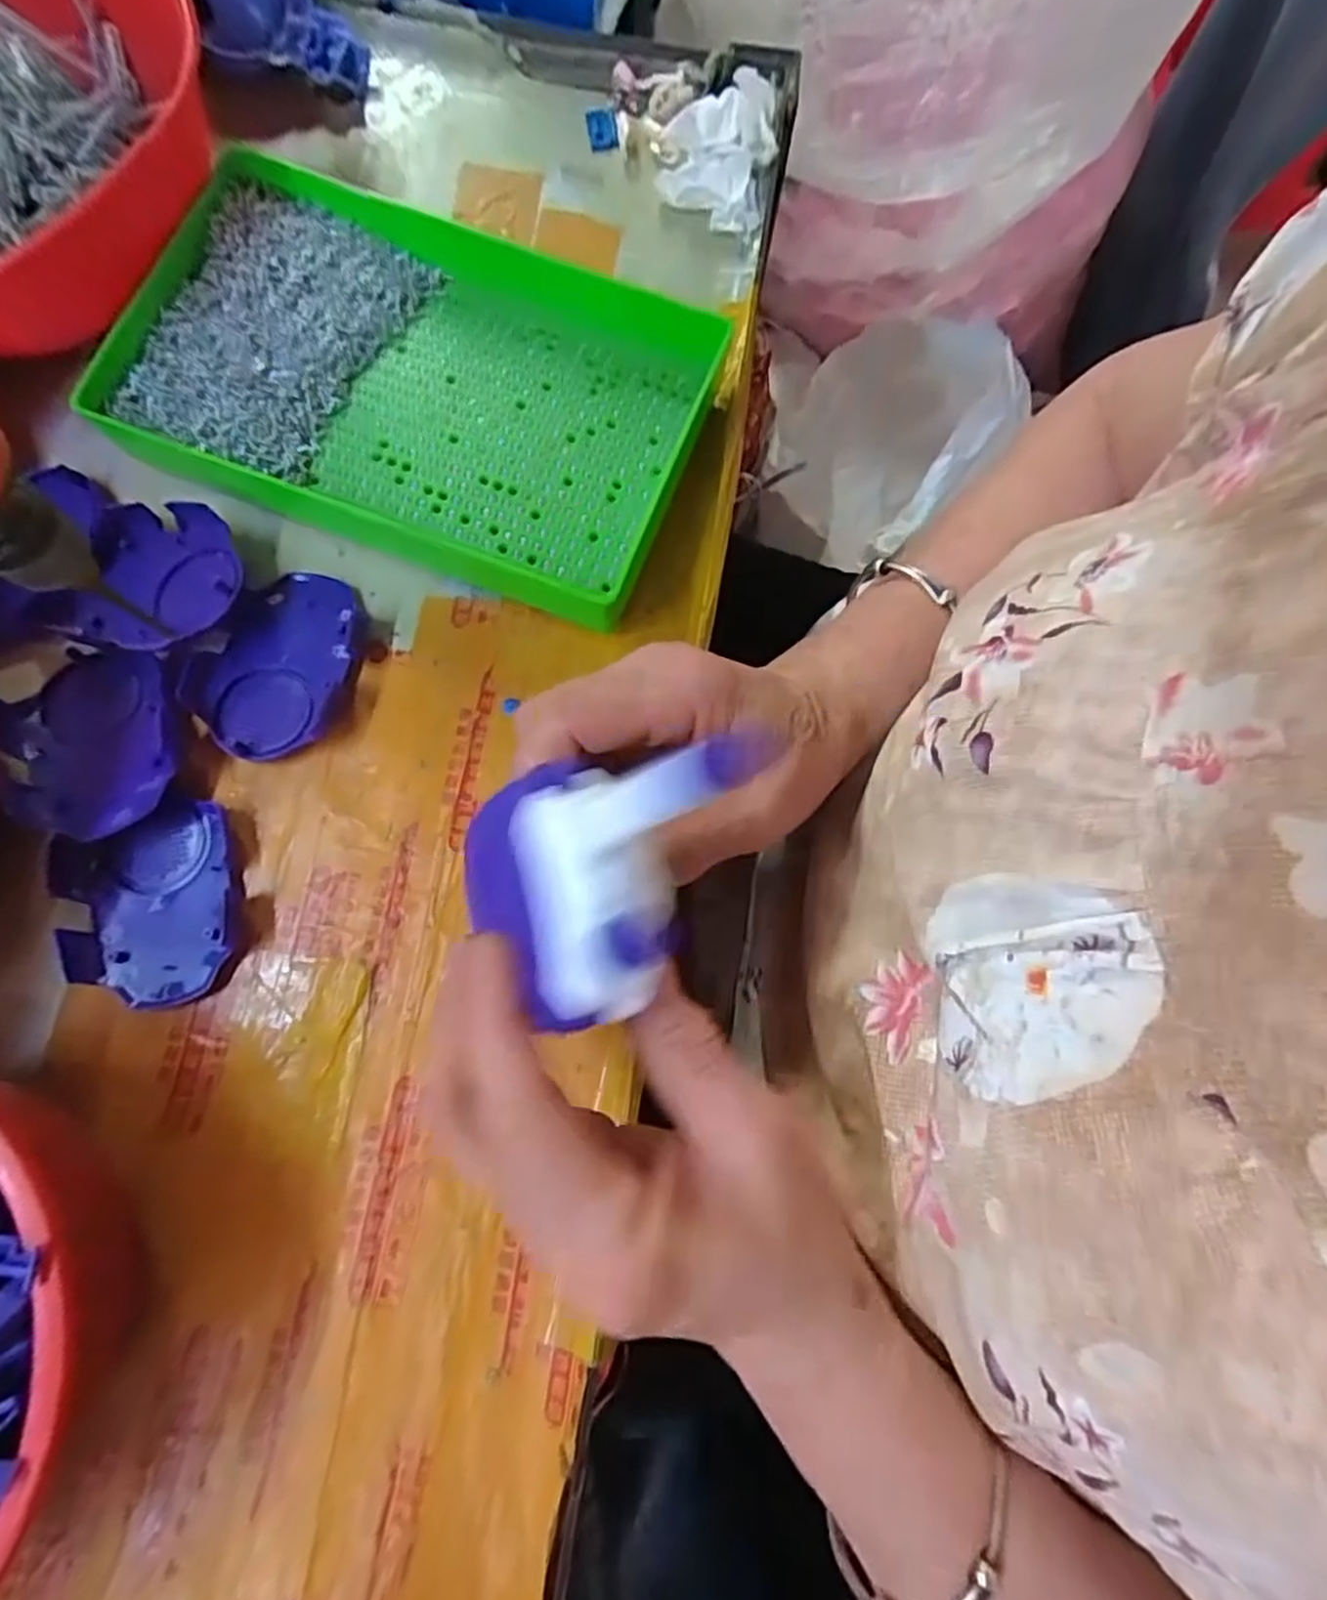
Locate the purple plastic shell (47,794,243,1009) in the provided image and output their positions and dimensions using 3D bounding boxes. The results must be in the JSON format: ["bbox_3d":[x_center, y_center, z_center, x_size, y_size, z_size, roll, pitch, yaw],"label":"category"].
[{"bbox_3d":[-0.205,0.042,0.288,0.064,0.015,0.080,-16,79,-4],"label":"purple plastic shell"}]

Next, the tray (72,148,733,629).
[{"bbox_3d":[-0.112,-0.178,0.321,0.239,0.039,0.152,20,79,3],"label":"tray"}]

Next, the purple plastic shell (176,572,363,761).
[{"bbox_3d":[-0.164,-0.060,0.307,0.062,0.016,0.083,15,79,2],"label":"purple plastic shell"}]

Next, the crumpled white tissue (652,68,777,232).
[{"bbox_3d":[0.027,-0.323,0.359,0.056,0.032,0.057,3,79,0],"label":"crumpled white tissue"}]

